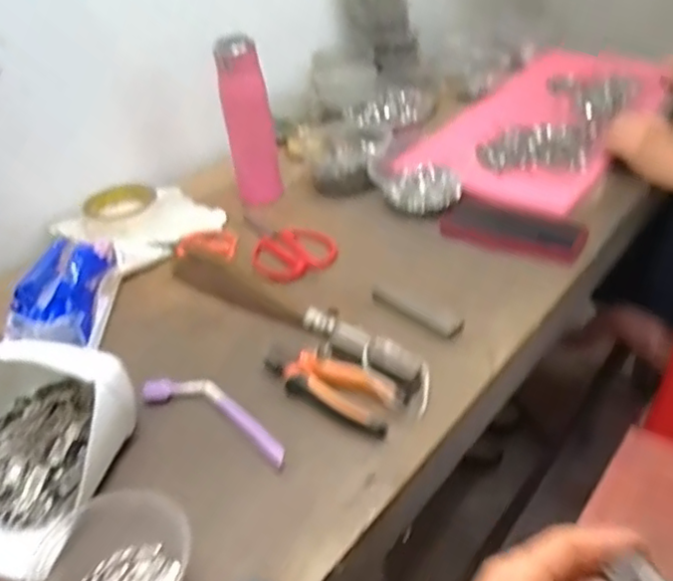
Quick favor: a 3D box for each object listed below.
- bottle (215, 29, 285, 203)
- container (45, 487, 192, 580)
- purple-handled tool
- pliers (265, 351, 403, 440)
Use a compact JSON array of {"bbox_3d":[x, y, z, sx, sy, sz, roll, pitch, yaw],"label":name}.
[{"bbox_3d":[-0.118,-0.225,0.879,0.049,0.205,0.051,8,38,21],"label":"bottle"},{"bbox_3d":[-0.160,0.195,0.471,0.104,0.042,0.112,-15,36,-10],"label":"container"},{"bbox_3d":[-0.104,0.109,0.597,0.155,0.026,0.044,15,41,28],"label":"purple-handled tool"},{"bbox_3d":[-0.004,0.089,0.611,0.131,0.027,0.049,16,41,29],"label":"pliers"}]

